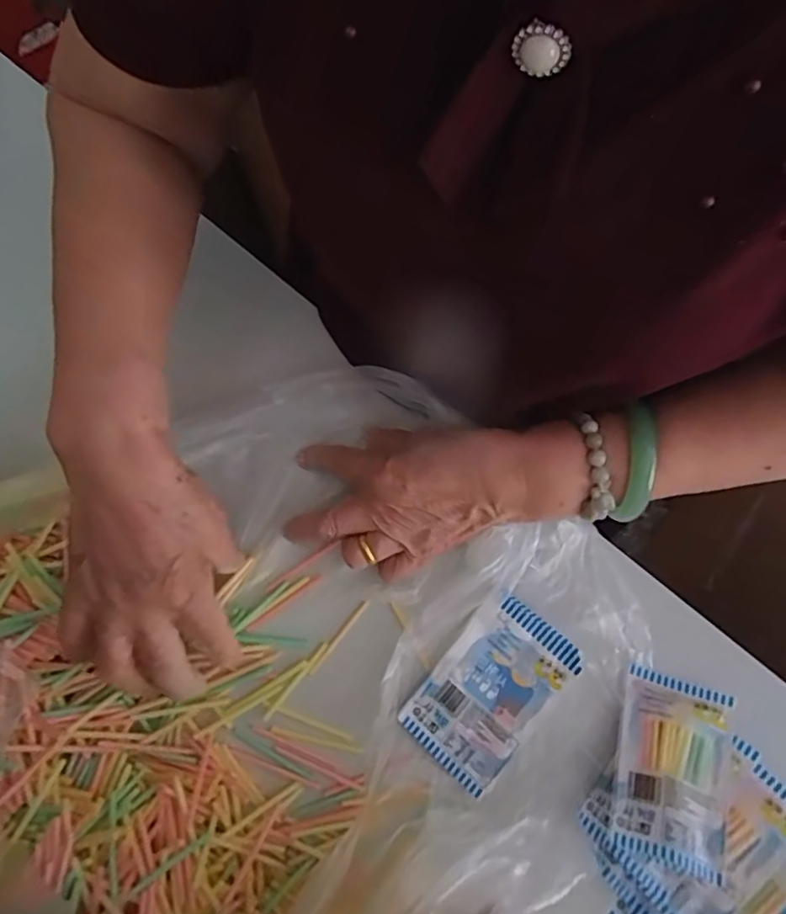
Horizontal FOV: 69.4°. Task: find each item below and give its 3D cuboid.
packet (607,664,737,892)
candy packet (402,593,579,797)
[{"bbox_3d":[0.168,0.184,0.344,0.060,0.018,0.105,17,55,16],"label":"packet"},{"bbox_3d":[0.063,0.149,0.367,0.069,0.008,0.109,40,80,10],"label":"candy packet"}]

